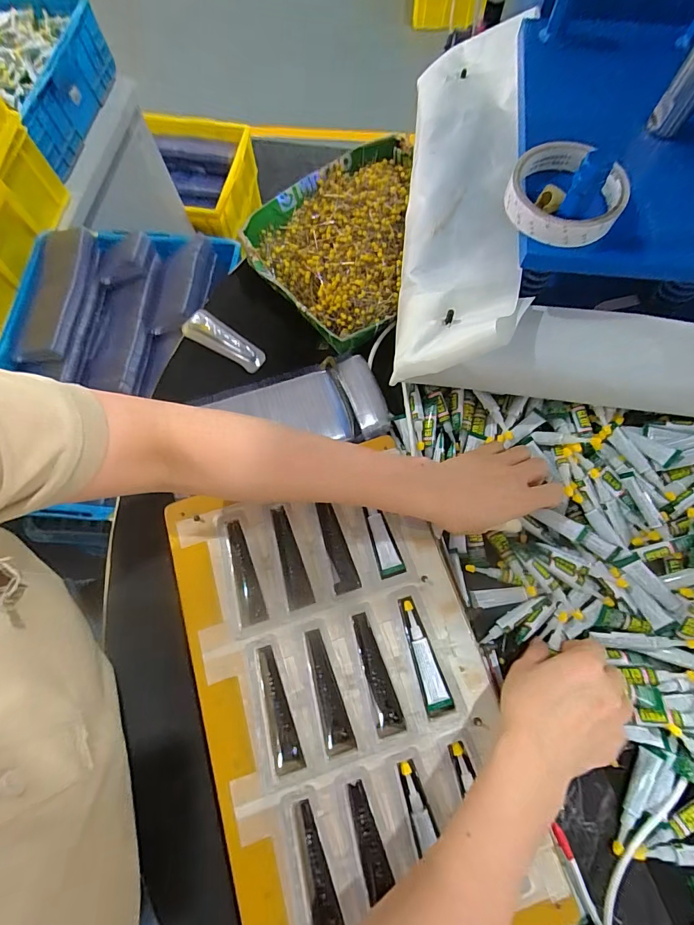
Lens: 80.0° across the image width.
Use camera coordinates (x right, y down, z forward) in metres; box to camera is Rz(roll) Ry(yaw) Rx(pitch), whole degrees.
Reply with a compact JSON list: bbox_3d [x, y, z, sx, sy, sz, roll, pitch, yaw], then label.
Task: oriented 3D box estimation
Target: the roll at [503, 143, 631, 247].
[{"bbox_3d":[0.173,-0.216,0.329,0.086,0.026,0.091,0,72,1],"label":"roll"}]

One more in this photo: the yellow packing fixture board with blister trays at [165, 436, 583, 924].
[{"bbox_3d":[-0.002,0.181,0.346,0.218,0.038,0.356,-17,72,-4],"label":"yellow packing fixture board with blister trays"}]

